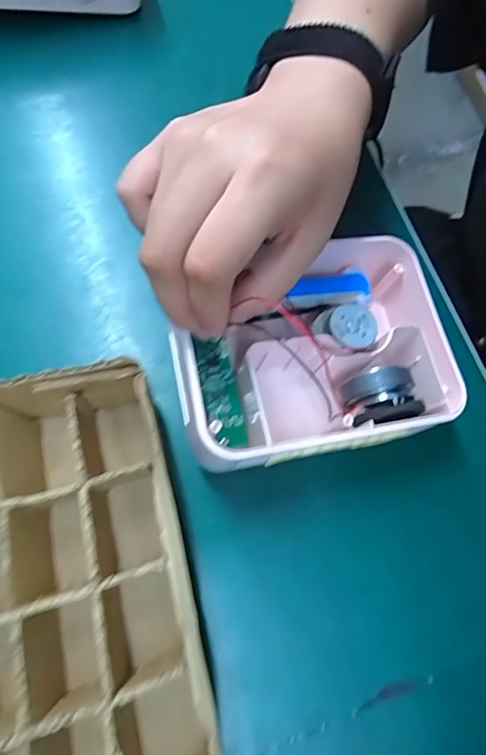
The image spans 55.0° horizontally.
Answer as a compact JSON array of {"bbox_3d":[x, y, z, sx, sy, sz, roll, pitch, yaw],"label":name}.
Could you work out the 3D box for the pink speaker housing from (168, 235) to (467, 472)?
[{"bbox_3d":[0.037,-0.013,0.228,0.131,0.048,0.099,-14,74,-7],"label":"pink speaker housing"}]

